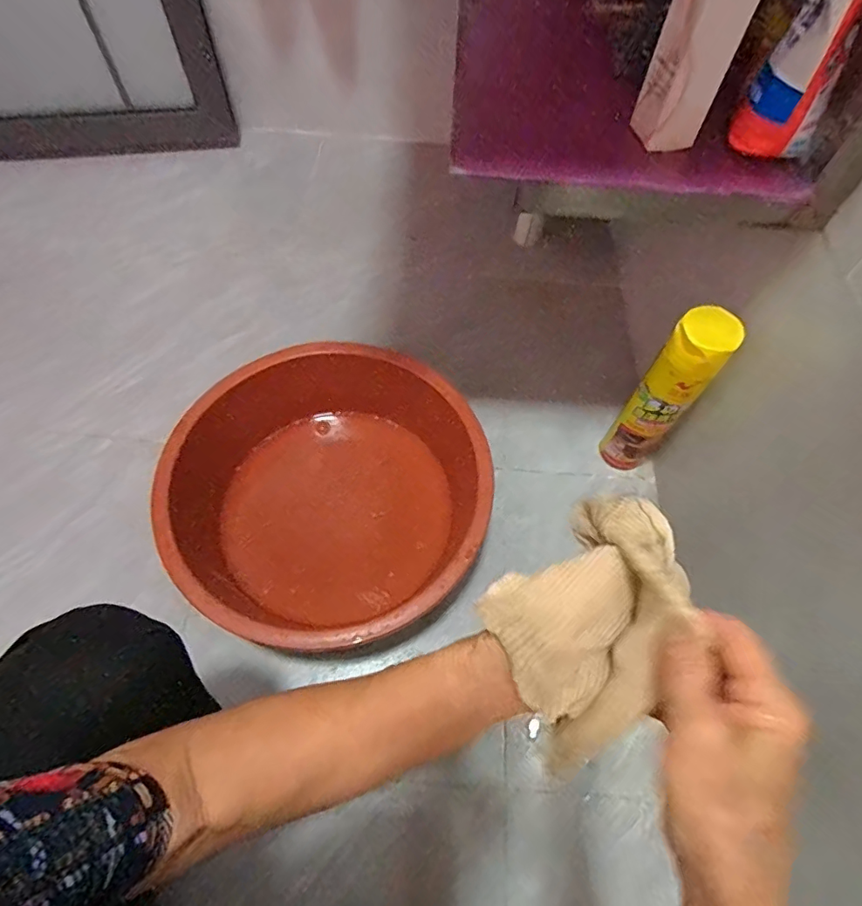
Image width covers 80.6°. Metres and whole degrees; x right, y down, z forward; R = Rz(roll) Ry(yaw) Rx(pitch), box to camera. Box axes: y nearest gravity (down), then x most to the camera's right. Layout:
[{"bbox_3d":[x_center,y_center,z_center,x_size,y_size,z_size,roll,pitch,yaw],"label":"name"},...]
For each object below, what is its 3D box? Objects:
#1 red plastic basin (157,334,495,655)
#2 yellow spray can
[{"bbox_3d":[-0.125,0.037,0.655,0.352,0.153,0.383,1,62,-2],"label":"red plastic basin"},{"bbox_3d":[0.288,-0.062,0.643,0.063,0.268,0.068,1,62,-2],"label":"yellow spray can"}]

